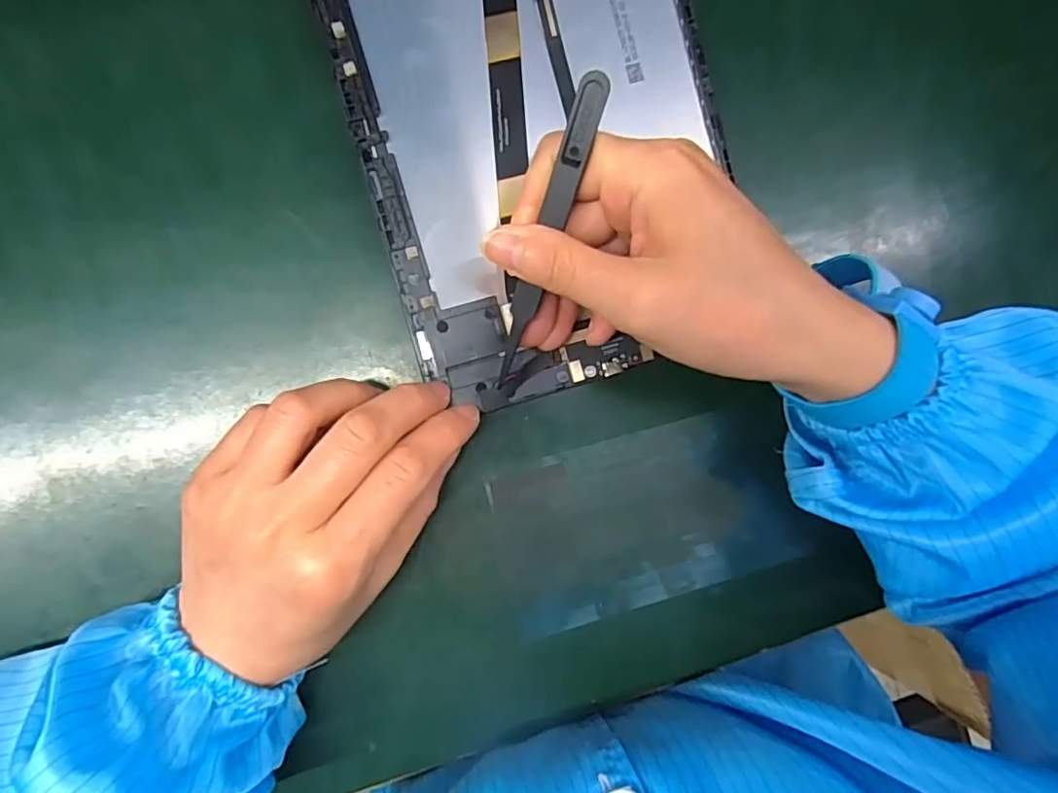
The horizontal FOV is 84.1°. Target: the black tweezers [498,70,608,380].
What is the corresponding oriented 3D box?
[{"bbox_3d":[0.005,-0.053,0.206,0.009,0.004,0.110,15,118,-9],"label":"black tweezers"}]

